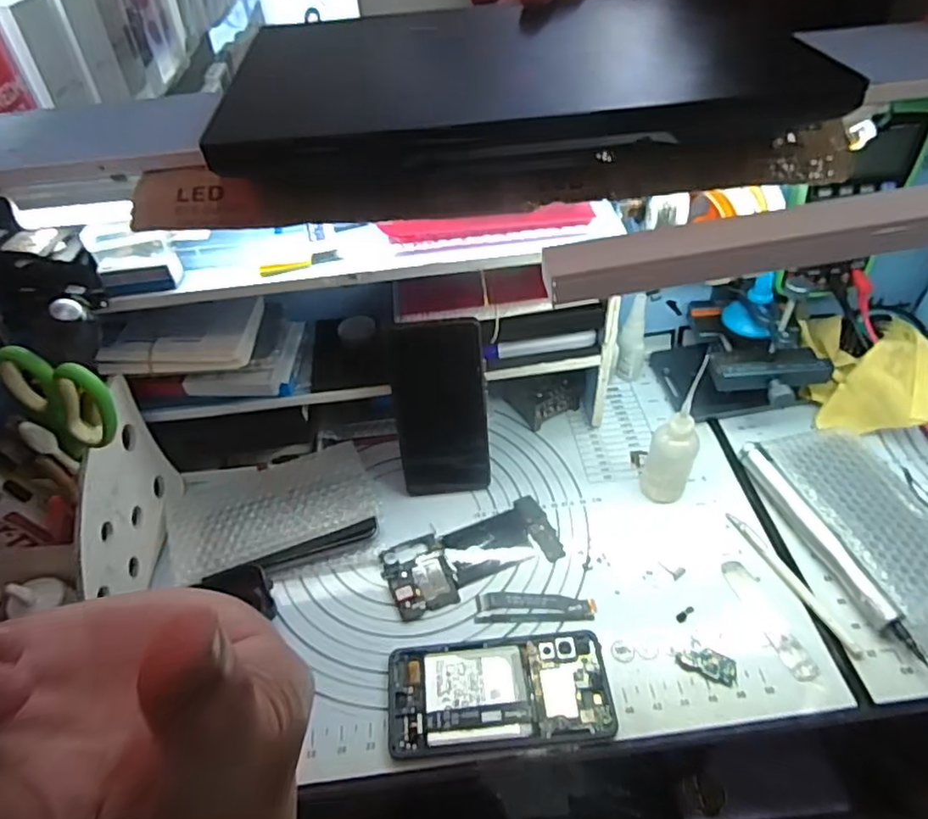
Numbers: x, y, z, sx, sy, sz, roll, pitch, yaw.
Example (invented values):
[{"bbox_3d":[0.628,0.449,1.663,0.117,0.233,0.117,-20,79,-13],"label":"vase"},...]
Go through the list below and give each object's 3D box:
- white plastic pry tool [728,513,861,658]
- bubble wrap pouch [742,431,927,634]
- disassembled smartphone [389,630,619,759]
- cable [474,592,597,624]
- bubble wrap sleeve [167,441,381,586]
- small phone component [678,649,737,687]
[{"bbox_3d":[0.255,0.133,0.478,0.013,0.004,0.130,-19,47,-13],"label":"white plastic pry tool"},{"bbox_3d":[0.324,0.091,0.490,0.101,0.033,0.171,-15,46,-10],"label":"bubble wrap pouch"},{"bbox_3d":[0.025,0.197,0.430,0.152,0.009,0.073,-6,45,-1],"label":"disassembled smartphone"},{"bbox_3d":[0.055,0.154,0.475,0.091,0.007,0.023,-2,45,3],"label":"cable"},{"bbox_3d":[-0.163,0.093,0.533,0.170,0.030,0.114,-13,46,-8],"label":"bubble wrap sleeve"},{"bbox_3d":[0.177,0.183,0.441,0.039,0.005,0.020,19,50,22],"label":"small phone component"}]

